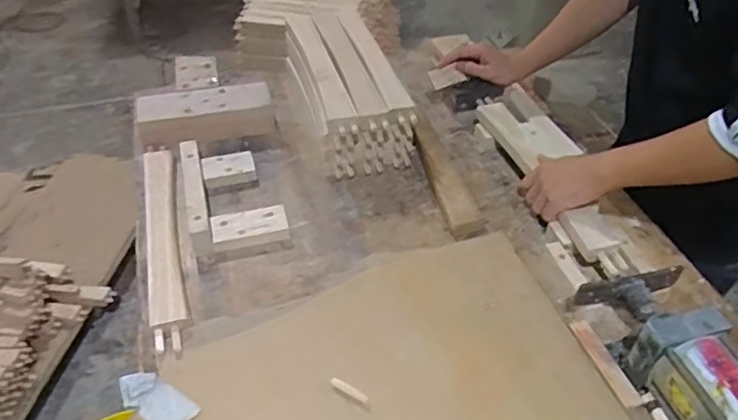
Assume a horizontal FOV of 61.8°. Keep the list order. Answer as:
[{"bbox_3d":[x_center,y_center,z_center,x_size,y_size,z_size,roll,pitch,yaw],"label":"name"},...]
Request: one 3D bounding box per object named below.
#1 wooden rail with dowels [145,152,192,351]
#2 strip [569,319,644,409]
[{"bbox_3d":[-0.300,0.034,0.895,0.046,0.028,0.407,-11,44,-12],"label":"wooden rail with dowels"},{"bbox_3d":[0.293,0.188,0.766,0.027,0.010,0.129,-10,44,-11],"label":"strip"}]

